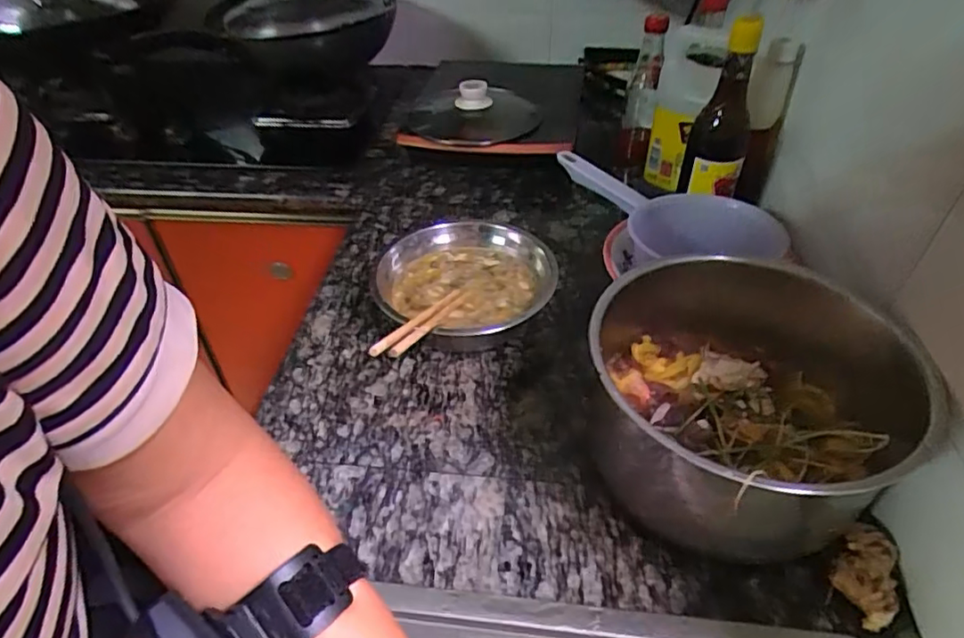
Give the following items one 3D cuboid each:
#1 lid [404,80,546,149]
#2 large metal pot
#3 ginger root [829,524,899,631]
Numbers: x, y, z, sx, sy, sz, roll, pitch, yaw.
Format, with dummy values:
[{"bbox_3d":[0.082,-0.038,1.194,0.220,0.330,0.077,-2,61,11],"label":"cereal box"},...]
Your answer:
[{"bbox_3d":[-0.019,-0.328,0.900,0.207,0.067,0.199,-1,42,1],"label":"lid"},{"bbox_3d":[0.210,0.067,0.469,0.244,0.133,0.239,-1,42,1],"label":"large metal pot"},{"bbox_3d":[0.277,0.182,0.419,0.039,0.024,0.065,26,49,27],"label":"ginger root"}]

